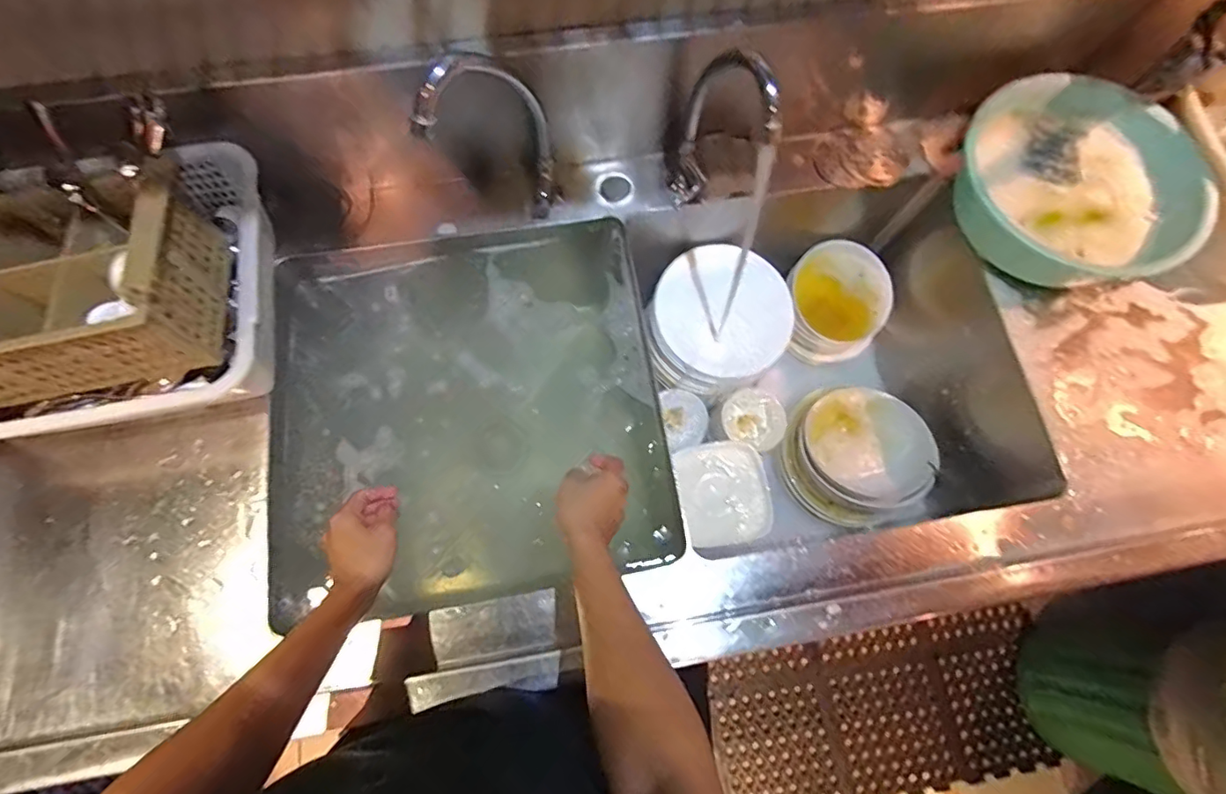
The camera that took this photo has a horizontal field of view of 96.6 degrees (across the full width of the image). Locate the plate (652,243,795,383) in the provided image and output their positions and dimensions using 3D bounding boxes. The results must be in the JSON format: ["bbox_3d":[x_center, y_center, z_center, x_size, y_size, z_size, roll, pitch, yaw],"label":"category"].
[{"bbox_3d":[0.181,-0.142,0.911,0.208,0.033,0.227,-1,83,7],"label":"plate"}]

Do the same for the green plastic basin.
[{"bbox_3d":[0.671,-0.318,0.804,0.312,0.118,0.312,0,73,-1],"label":"green plastic basin"}]

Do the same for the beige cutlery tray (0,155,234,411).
[{"bbox_3d":[-0.661,-0.115,0.589,0.428,0.149,0.206,-11,73,-5],"label":"beige cutlery tray"}]

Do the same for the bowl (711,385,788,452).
[{"bbox_3d":[0.237,0.036,0.955,0.118,0.064,0.108,0,73,-1],"label":"bowl"}]

